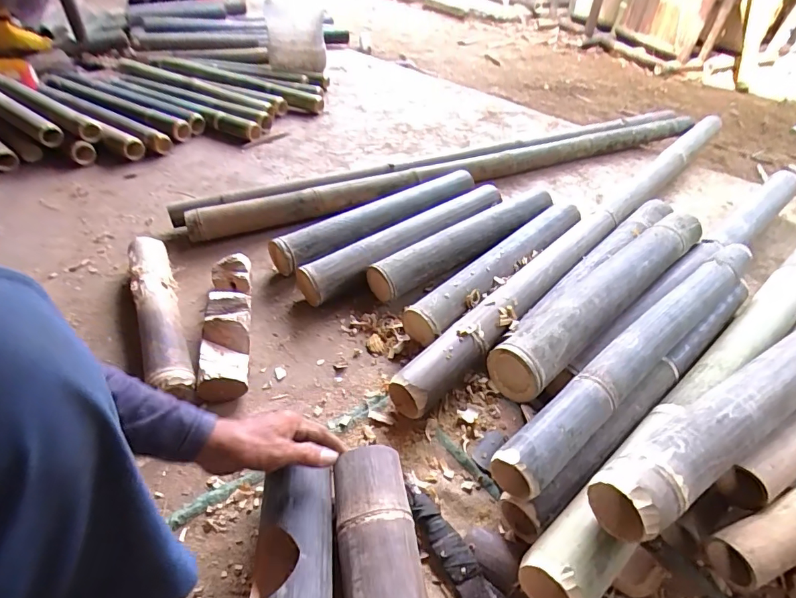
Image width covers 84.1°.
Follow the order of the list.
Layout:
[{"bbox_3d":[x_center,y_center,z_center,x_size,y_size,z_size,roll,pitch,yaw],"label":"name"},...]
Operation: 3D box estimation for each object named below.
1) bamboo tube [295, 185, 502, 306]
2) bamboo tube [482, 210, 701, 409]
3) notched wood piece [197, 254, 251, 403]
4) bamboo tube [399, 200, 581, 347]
[{"bbox_3d":[0.040,-0.130,0.934,0.543,0.084,0.094,-30,50,-30],"label":"bamboo tube"},{"bbox_3d":[0.358,-0.025,0.736,0.587,0.076,0.080,-31,51,-32],"label":"bamboo tube"},{"bbox_3d":[-0.290,0.042,0.754,0.074,0.060,0.307,-7,42,-9],"label":"notched wood piece"},{"bbox_3d":[0.214,-0.070,0.876,0.516,0.058,0.082,-32,51,-32],"label":"bamboo tube"}]

